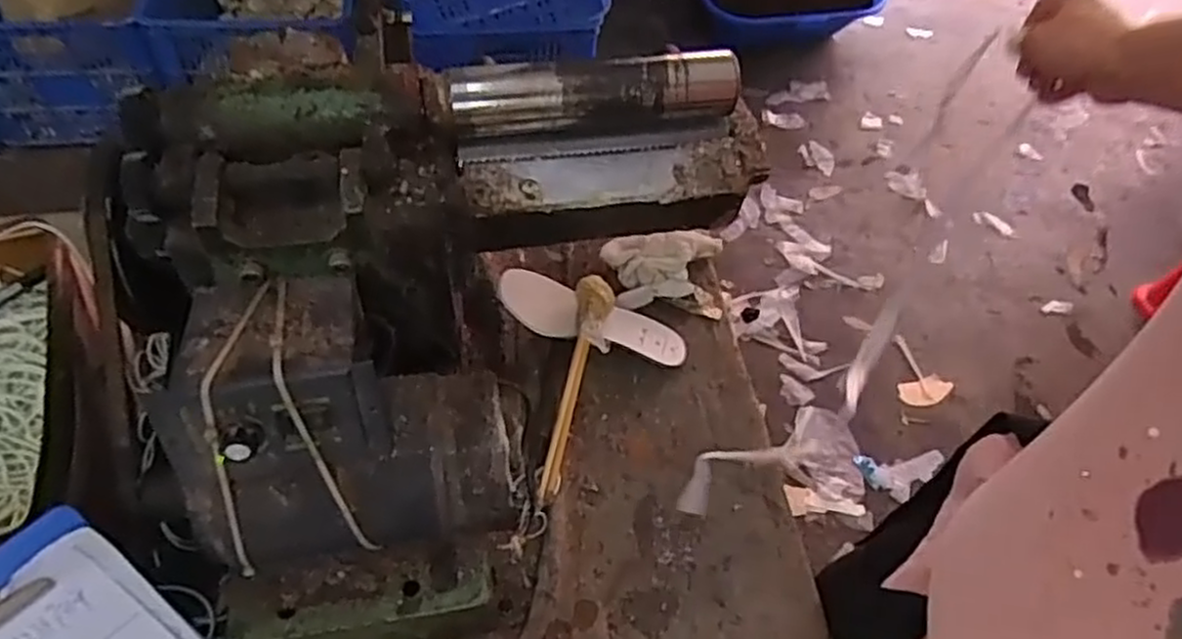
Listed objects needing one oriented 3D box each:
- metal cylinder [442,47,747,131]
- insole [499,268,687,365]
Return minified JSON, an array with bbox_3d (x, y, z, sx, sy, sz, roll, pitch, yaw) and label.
[{"bbox_3d":[0.004,-0.131,0.432,0.163,0.030,0.028,-5,55,-8],"label":"metal cylinder"},{"bbox_3d":[0.003,-0.001,0.614,0.156,0.011,0.052,18,54,-7],"label":"insole"}]

